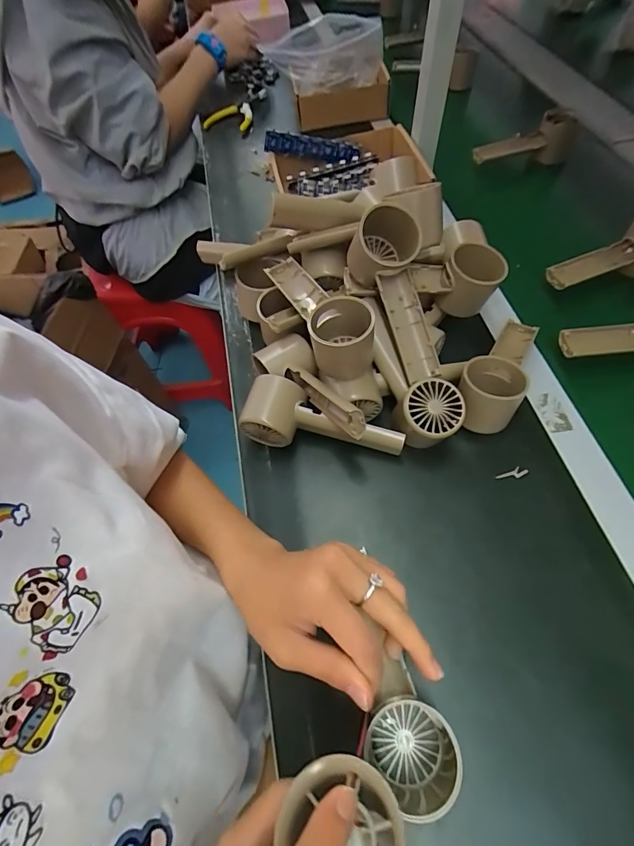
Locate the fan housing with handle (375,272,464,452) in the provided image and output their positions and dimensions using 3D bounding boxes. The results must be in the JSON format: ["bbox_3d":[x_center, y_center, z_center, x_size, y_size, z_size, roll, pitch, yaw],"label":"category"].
[{"bbox_3d":[0.093,-0.060,0.375,0.057,0.053,0.161,-10,81,-1],"label":"fan housing with handle"}]

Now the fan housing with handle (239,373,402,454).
[{"bbox_3d":[0.005,0.005,0.381,0.155,0.048,0.047,12,63,13],"label":"fan housing with handle"}]

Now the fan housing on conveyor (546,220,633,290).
[{"bbox_3d":[0.355,-0.195,0.466,0.160,0.047,0.051,-25,61,-7],"label":"fan housing on conveyor"}]

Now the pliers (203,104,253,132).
[{"bbox_3d":[-0.169,-0.572,0.746,0.093,0.013,0.094,-5,60,1],"label":"pliers"}]

